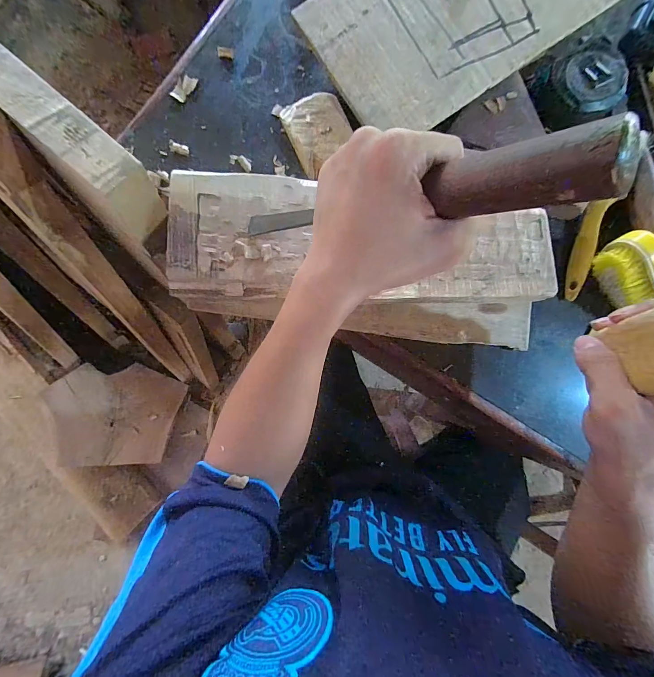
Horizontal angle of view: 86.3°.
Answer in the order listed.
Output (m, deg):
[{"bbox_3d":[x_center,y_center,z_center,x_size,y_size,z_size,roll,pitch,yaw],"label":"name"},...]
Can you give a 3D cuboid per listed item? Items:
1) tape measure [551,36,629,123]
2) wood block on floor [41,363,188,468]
[{"bbox_3d":[0.265,-0.258,0.364,0.070,0.045,0.074,-16,87,-3],"label":"tape measure"},{"bbox_3d":[-0.557,0.204,0.933,0.331,0.027,0.259,-2,89,-10],"label":"wood block on floor"}]

